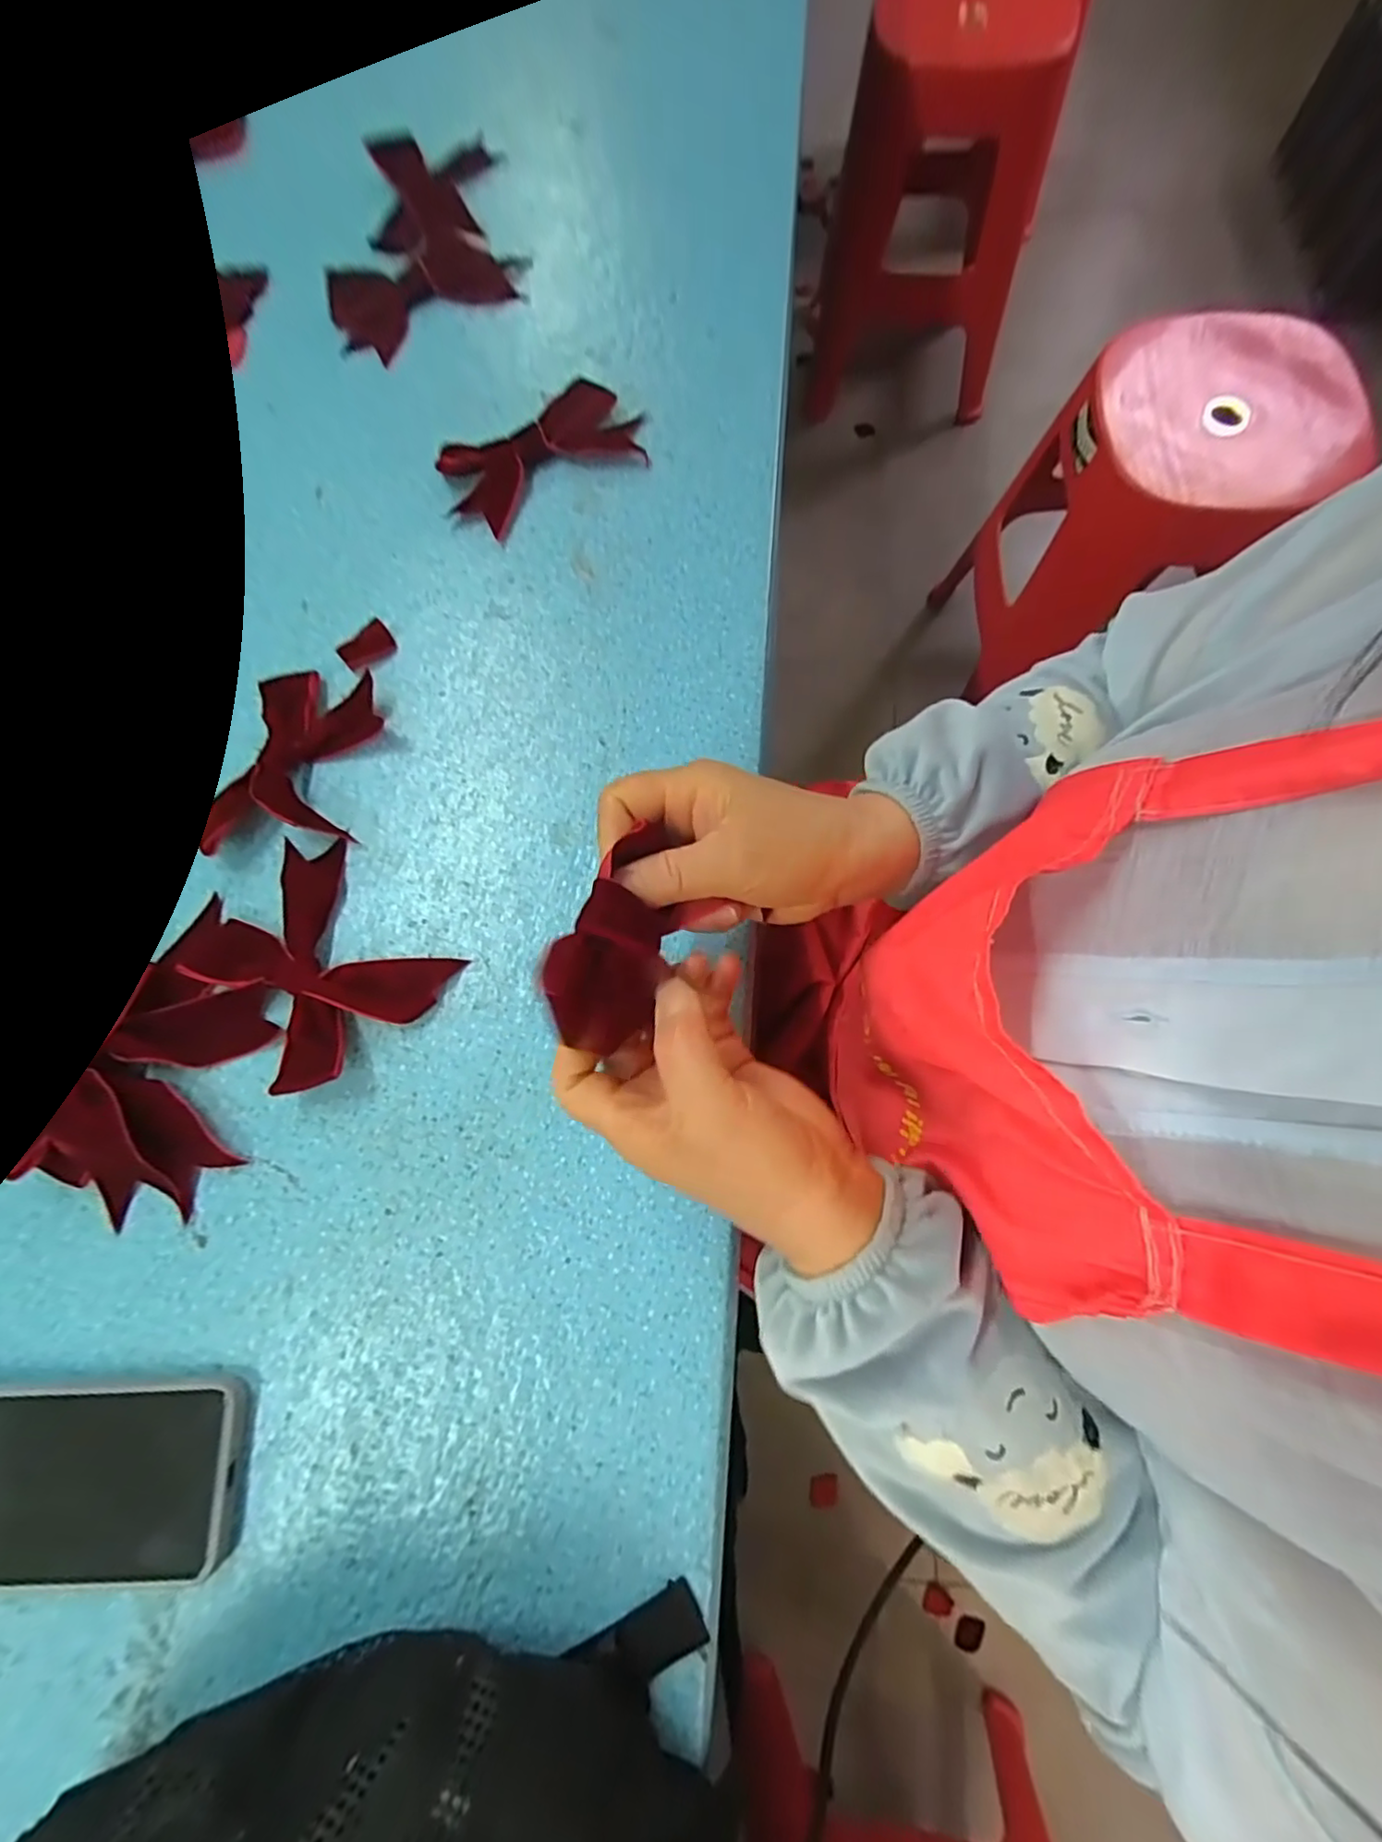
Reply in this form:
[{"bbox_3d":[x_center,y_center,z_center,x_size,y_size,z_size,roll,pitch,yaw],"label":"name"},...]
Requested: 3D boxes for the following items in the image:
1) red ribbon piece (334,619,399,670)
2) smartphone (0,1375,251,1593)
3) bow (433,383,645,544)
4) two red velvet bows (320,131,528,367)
[{"bbox_3d":[-0.207,-0.176,0.405,0.033,0.004,0.028,-38,78,-8],"label":"red ribbon piece"},{"bbox_3d":[-0.289,0.257,0.292,0.159,0.017,0.079,-2,76,1],"label":"smartphone"},{"bbox_3d":[-0.104,-0.325,0.435,0.133,0.014,0.090,-33,77,-6],"label":"bow"},{"bbox_3d":[-0.210,-0.526,0.483,0.147,0.031,0.201,-18,76,-3],"label":"two red velvet bows"}]

